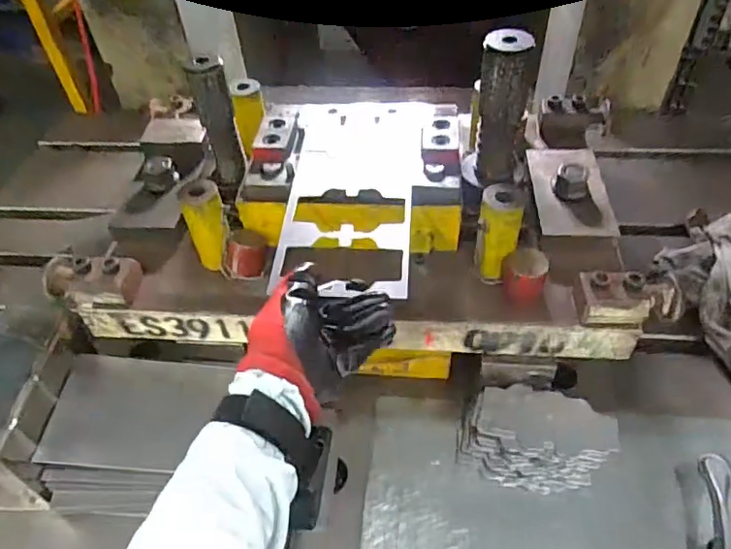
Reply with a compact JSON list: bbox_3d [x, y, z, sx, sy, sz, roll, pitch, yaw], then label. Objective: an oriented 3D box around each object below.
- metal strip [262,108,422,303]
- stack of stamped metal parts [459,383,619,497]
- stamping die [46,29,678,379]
[{"bbox_3d":[-0.010,-0.096,0.576,0.127,0.006,0.291,1,48,5],"label":"metal strip"},{"bbox_3d":[0.171,0.163,0.567,0.149,0.058,0.086,6,47,10],"label":"stack of stamped metal parts"},{"bbox_3d":[-0.004,-0.103,0.612,0.599,0.236,0.331,4,47,8],"label":"stamping die"}]

